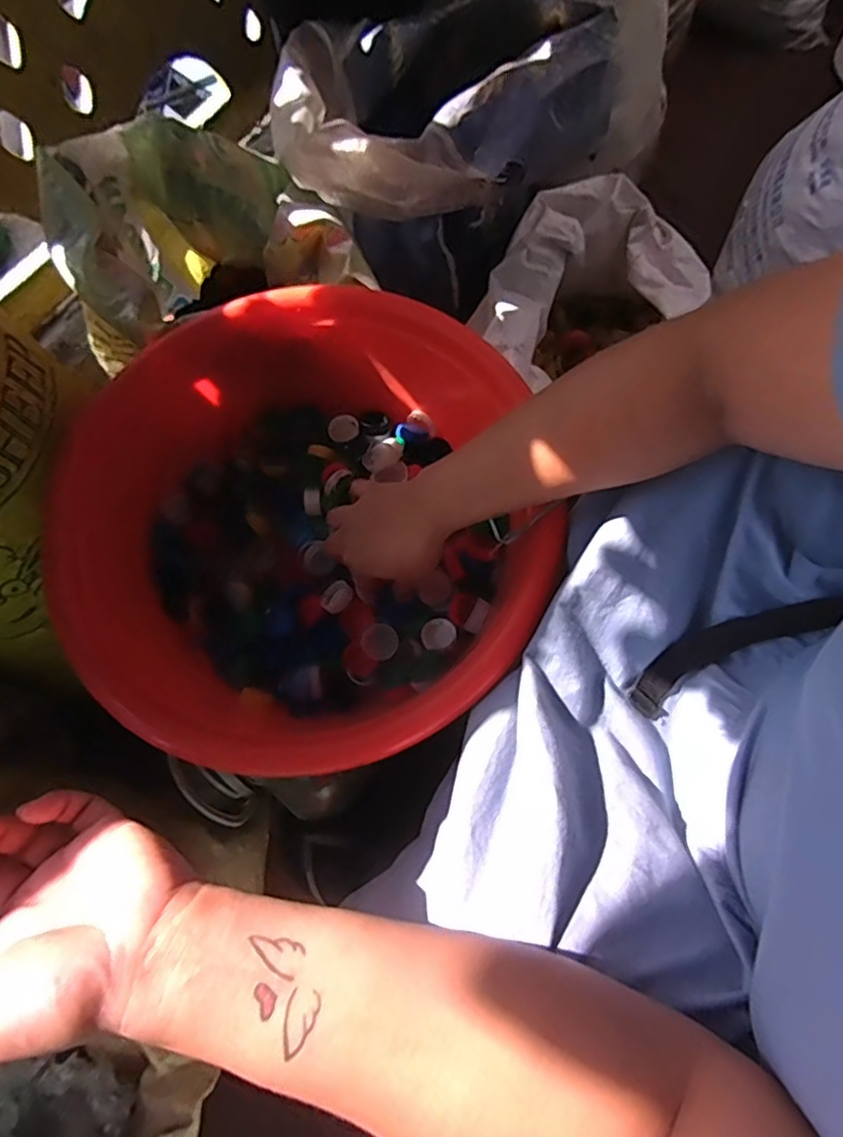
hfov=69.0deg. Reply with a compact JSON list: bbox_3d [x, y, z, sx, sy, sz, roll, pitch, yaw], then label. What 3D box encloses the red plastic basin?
[{"bbox_3d":[-0.086,-0.031,0.519,0.378,0.121,0.372,-1,72,2],"label":"red plastic basin"}]

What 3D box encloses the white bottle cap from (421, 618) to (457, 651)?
[{"bbox_3d":[0.015,0.057,0.532,0.029,0.009,0.028,-1,72,2],"label":"white bottle cap"}]

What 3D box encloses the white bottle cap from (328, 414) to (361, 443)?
[{"bbox_3d":[-0.076,-0.137,0.600,0.030,0.009,0.035,-30,74,-8],"label":"white bottle cap"}]

